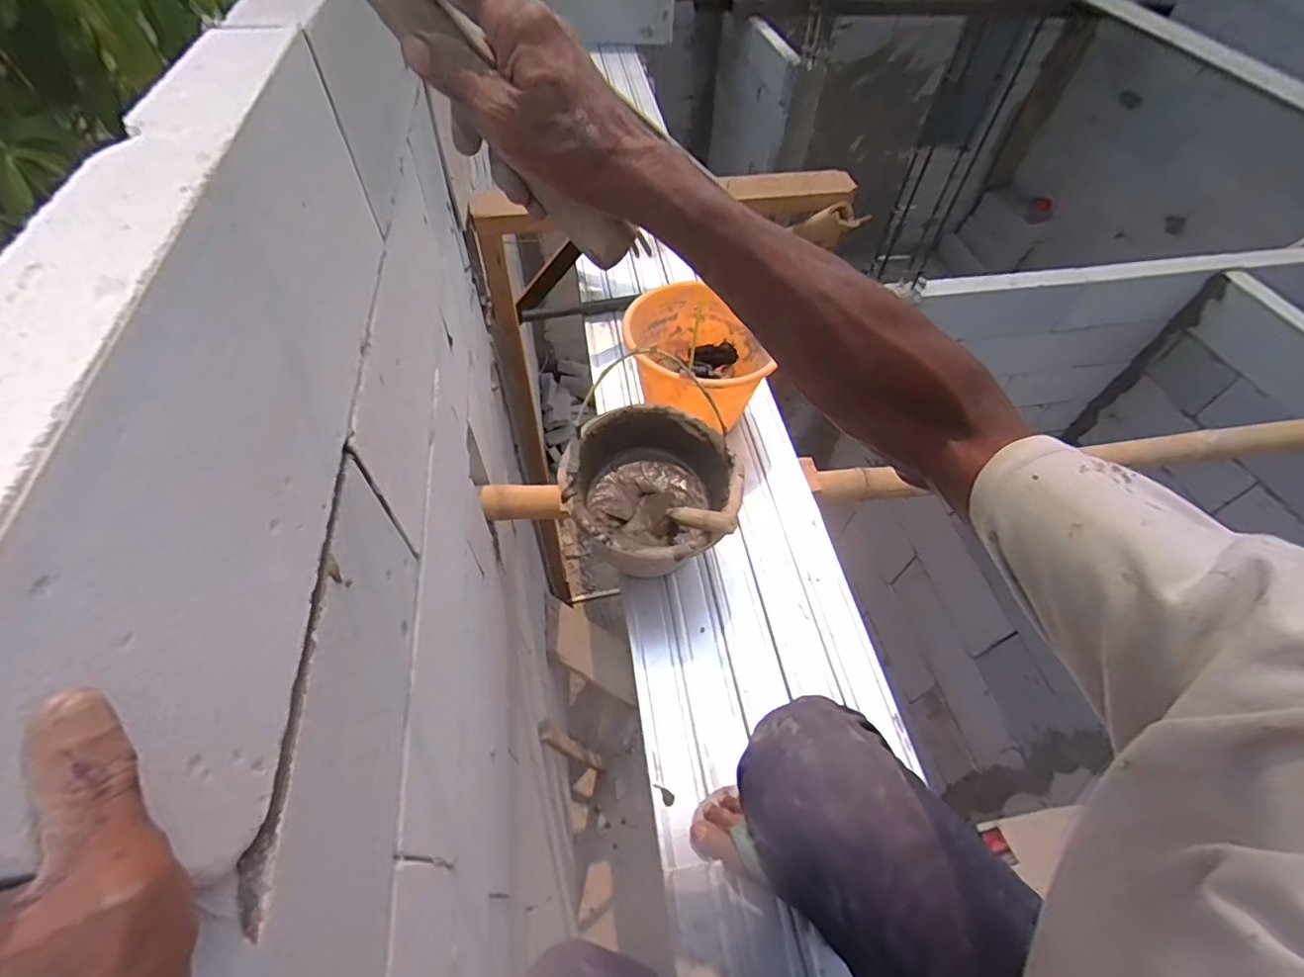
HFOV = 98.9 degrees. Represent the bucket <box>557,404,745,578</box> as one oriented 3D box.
[{"bbox_3d":[-0.002,0.026,0.945,0.271,0.232,0.284,1,54,-2],"label":"bucket"}]

